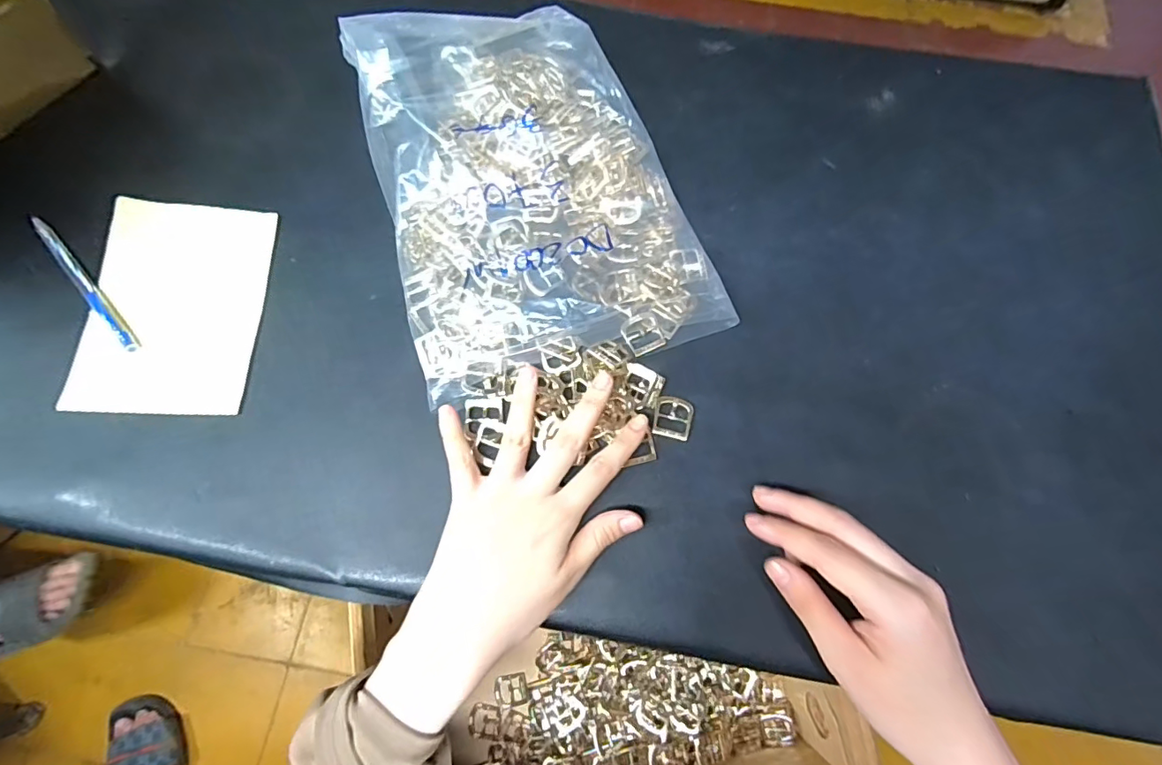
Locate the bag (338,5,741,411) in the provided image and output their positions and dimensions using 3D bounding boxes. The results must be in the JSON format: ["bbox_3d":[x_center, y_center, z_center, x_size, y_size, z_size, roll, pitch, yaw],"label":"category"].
[{"bbox_3d":[-0.037,-0.152,0.357,0.206,0.065,0.291,-16,74,-6],"label":"bag"}]

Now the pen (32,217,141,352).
[{"bbox_3d":[-0.343,-0.068,0.360,0.011,0.008,0.130,-41,78,-13],"label":"pen"}]

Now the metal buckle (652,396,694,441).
[{"bbox_3d":[0.060,0.022,0.339,0.025,0.004,0.028,11,73,2],"label":"metal buckle"}]

